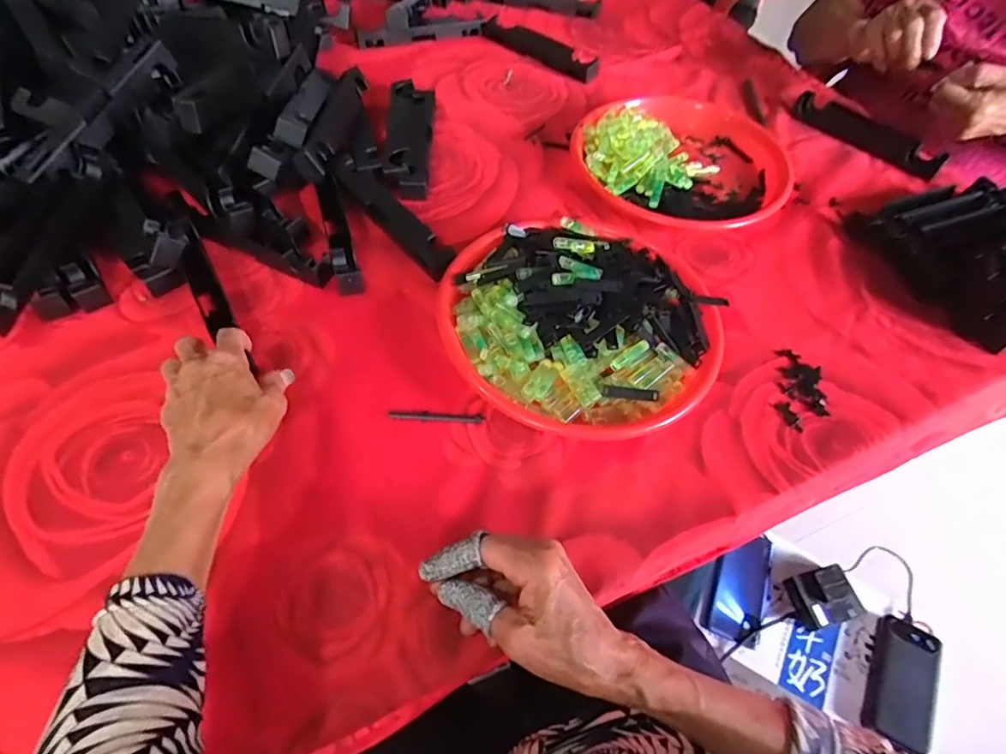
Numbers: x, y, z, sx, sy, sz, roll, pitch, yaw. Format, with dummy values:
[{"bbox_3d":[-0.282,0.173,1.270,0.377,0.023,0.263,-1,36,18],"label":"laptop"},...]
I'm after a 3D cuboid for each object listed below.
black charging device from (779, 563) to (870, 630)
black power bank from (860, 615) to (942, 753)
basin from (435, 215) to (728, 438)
[{"bbox_3d":[0.444,0.301,0.758,0.087,0.024,0.069,-10,57,-10],"label":"black charging device"},{"bbox_3d":[0.517,0.389,0.711,0.065,0.037,0.151,29,59,16],"label":"black power bank"},{"bbox_3d":[0.066,-0.062,0.494,0.236,0.059,0.237,1,55,-2],"label":"basin"}]

